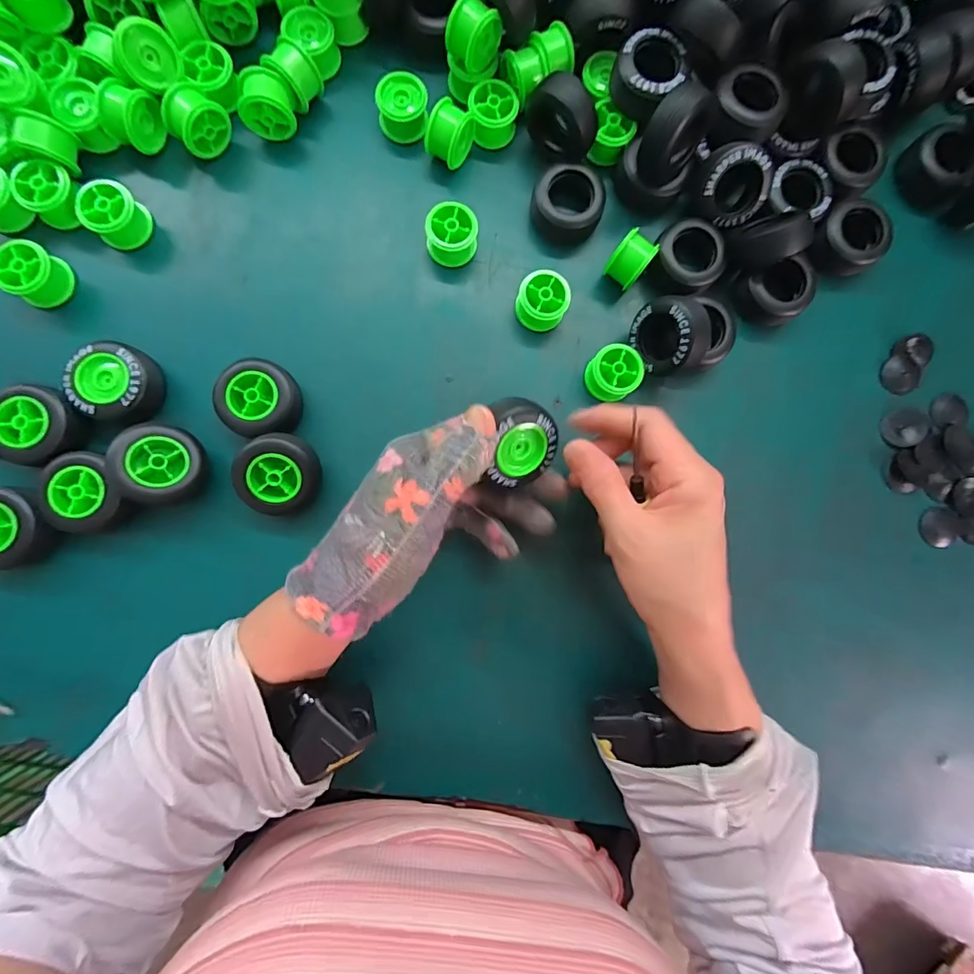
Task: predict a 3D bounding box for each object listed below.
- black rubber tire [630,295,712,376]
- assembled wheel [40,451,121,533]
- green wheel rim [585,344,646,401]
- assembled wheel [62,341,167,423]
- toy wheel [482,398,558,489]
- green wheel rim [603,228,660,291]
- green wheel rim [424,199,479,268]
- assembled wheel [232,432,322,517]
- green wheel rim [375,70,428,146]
[{"bbox_3d":[0.122,-0.100,0.300,0.029,0.045,0.048,-20,49,-28],"label":"black rubber tire"},{"bbox_3d":[-0.248,0.003,0.280,0.042,0.016,0.048,-25,88,-4],"label":"assembled wheel"},{"bbox_3d":[0.086,-0.077,0.313,0.037,0.023,0.033,-38,89,-4],"label":"green wheel rim"},{"bbox_3d":[-0.234,-0.065,0.287,0.044,0.021,0.047,0,87,-3],"label":"assembled wheel"},{"bbox_3d":[0.015,-0.029,0.258,0.040,0.026,0.046,-12,119,-22],"label":"toy wheel"},{"bbox_3d":[0.095,-0.151,0.313,0.023,0.035,0.029,36,86,0],"label":"green wheel rim"},{"bbox_3d":[-0.024,-0.171,0.310,0.033,0.024,0.033,0,87,-3],"label":"green wheel rim"},{"bbox_3d":[-0.132,-0.007,0.285,0.049,0.020,0.049,2,104,-11],"label":"assembled wheel"},{"bbox_3d":[-0.058,-0.261,0.313,0.033,0.027,0.028,-3,87,-3],"label":"green wheel rim"}]

